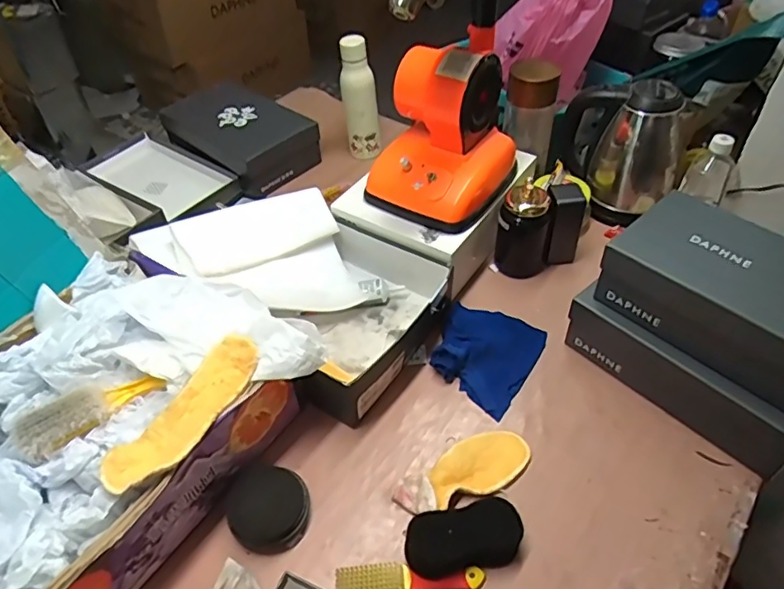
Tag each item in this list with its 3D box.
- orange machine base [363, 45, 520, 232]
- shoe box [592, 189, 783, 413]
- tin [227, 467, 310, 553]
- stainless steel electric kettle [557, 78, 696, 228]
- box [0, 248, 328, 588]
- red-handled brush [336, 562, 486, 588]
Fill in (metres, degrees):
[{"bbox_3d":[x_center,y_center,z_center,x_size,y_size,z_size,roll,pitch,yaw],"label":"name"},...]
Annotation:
[{"bbox_3d":[0.074,-0.241,0.849,0.188,0.195,0.193,19,51,19],"label":"orange machine base"},{"bbox_3d":[0.421,0.005,0.679,0.164,0.100,0.290,-34,54,-26],"label":"shoe box"},{"bbox_3d":[-0.142,0.248,0.661,0.088,0.041,0.092,26,53,24],"label":"tin"},{"bbox_3d":[0.402,-0.258,0.980,0.150,0.215,0.181,-29,52,-23],"label":"stainless steel electric kettle"},{"bbox_3d":[-0.338,0.146,0.662,0.322,0.151,0.427,30,55,27],"label":"box"},{"bbox_3d":[0.019,0.305,0.610,0.155,0.021,0.036,-7,47,-4],"label":"red-handled brush"}]

